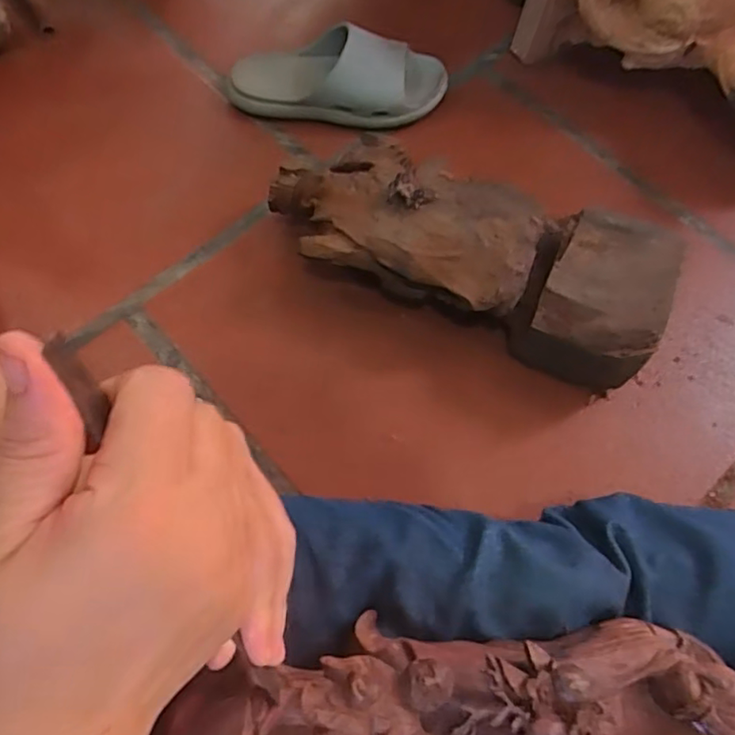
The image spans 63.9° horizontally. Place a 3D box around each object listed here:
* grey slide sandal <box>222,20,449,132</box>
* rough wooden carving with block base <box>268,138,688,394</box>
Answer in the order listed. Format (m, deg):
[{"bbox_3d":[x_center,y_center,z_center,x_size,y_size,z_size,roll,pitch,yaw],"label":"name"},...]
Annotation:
[{"bbox_3d":[-0.037,-0.334,0.682,0.252,0.067,0.095,8,66,2],"label":"grey slide sandal"},{"bbox_3d":[0.079,-0.105,0.554,0.369,0.097,0.141,22,69,8],"label":"rough wooden carving with block base"}]

